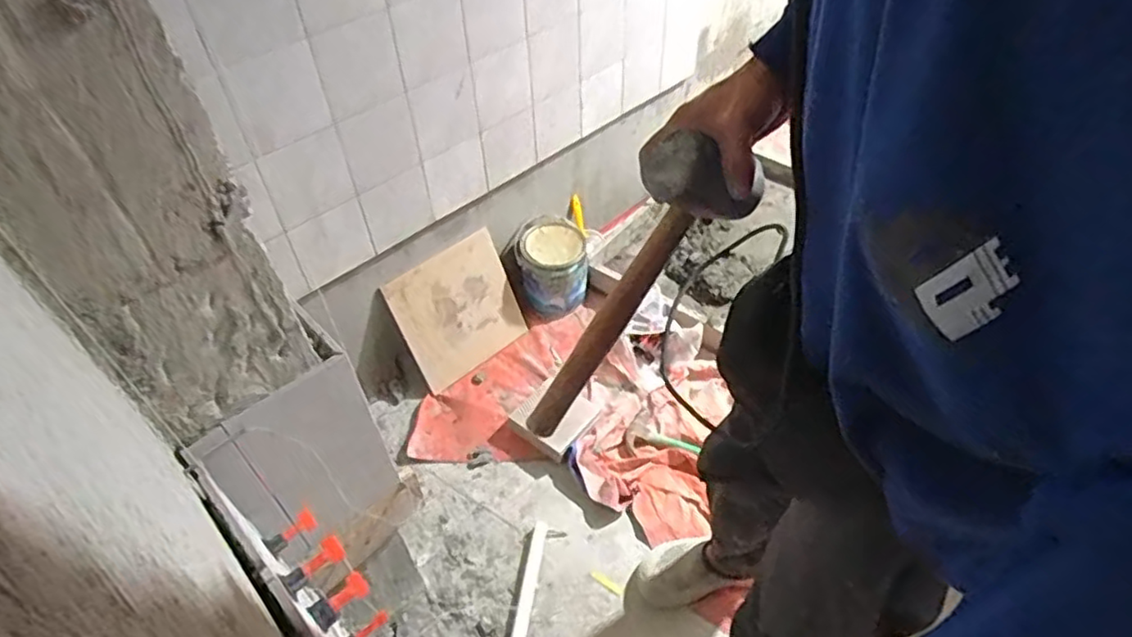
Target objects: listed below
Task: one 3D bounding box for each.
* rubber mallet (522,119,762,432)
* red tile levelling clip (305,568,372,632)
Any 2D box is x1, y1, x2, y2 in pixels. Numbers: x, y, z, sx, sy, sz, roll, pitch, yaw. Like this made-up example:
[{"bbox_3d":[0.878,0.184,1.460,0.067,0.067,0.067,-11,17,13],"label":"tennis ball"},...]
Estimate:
[{"bbox_3d":[0.058,-0.014,0.597,0.090,0.321,0.065,7,37,-36],"label":"rubber mallet"},{"bbox_3d":[-0.242,0.303,0.704,0.026,0.023,0.066,28,38,26],"label":"red tile levelling clip"}]

